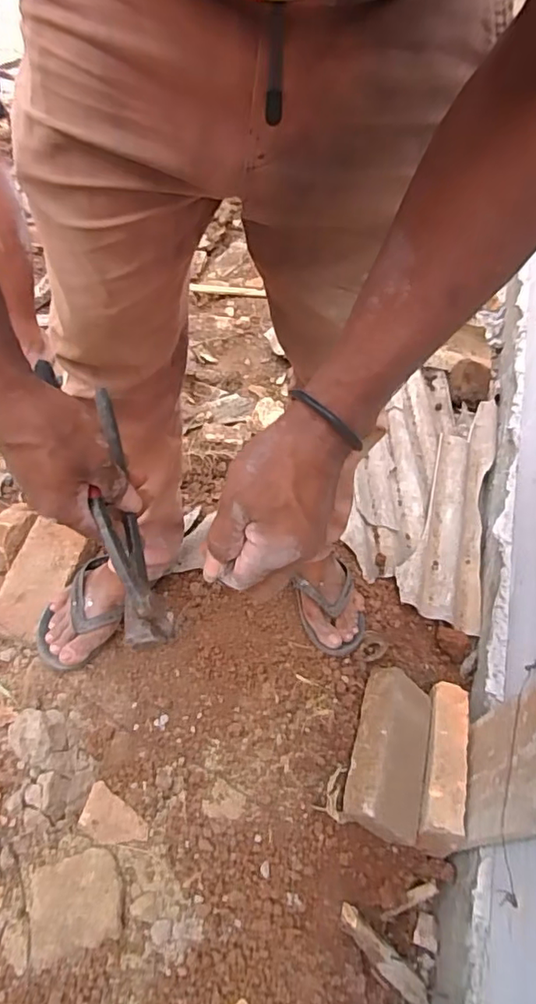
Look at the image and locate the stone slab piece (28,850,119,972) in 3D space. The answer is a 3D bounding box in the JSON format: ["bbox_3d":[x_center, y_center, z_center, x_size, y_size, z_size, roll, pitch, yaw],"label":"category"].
[{"bbox_3d":[-0.206,0.428,0.583,0.089,0.024,0.086,-10,56,-12],"label":"stone slab piece"}]

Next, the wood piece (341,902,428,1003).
[{"bbox_3d":[0.144,0.553,0.658,0.028,0.022,0.204,-44,110,-30],"label":"wood piece"}]

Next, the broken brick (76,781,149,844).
[{"bbox_3d":[-0.187,0.378,0.645,0.085,0.014,0.051,32,58,17],"label":"broken brick"}]

